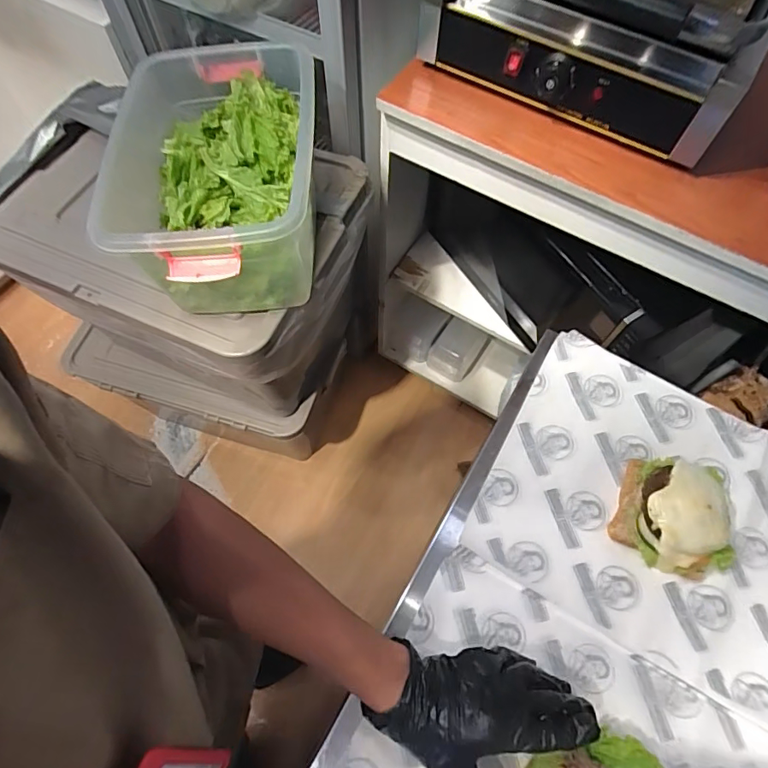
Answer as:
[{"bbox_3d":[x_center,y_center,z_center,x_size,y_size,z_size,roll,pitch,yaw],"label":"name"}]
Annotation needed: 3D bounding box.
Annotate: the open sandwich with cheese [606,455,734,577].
[{"bbox_3d":[0.316,0.131,0.507,0.119,0.051,0.132,25,67,11],"label":"open sandwich with cheese"}]

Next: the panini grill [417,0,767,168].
[{"bbox_3d":[0.307,-0.546,0.656,0.410,0.184,0.427,29,67,12],"label":"panini grill"}]

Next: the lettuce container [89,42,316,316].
[{"bbox_3d":[-0.237,-0.295,0.702,0.272,0.180,0.417,-2,64,-2],"label":"lettuce container"}]

